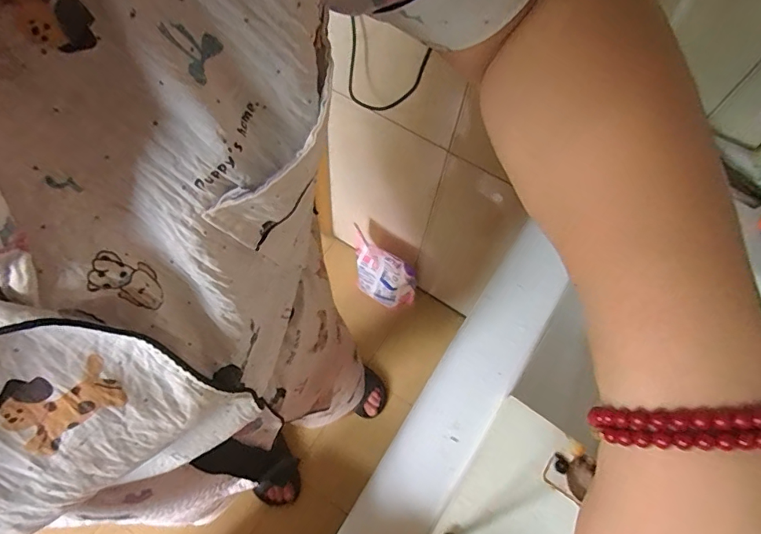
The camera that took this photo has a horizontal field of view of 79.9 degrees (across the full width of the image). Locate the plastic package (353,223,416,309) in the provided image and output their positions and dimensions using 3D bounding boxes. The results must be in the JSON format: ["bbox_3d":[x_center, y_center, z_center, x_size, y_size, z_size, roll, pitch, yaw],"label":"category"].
[{"bbox_3d":[-0.005,0.020,1.235,0.205,0.231,0.077,35,66,13],"label":"plastic package"}]

